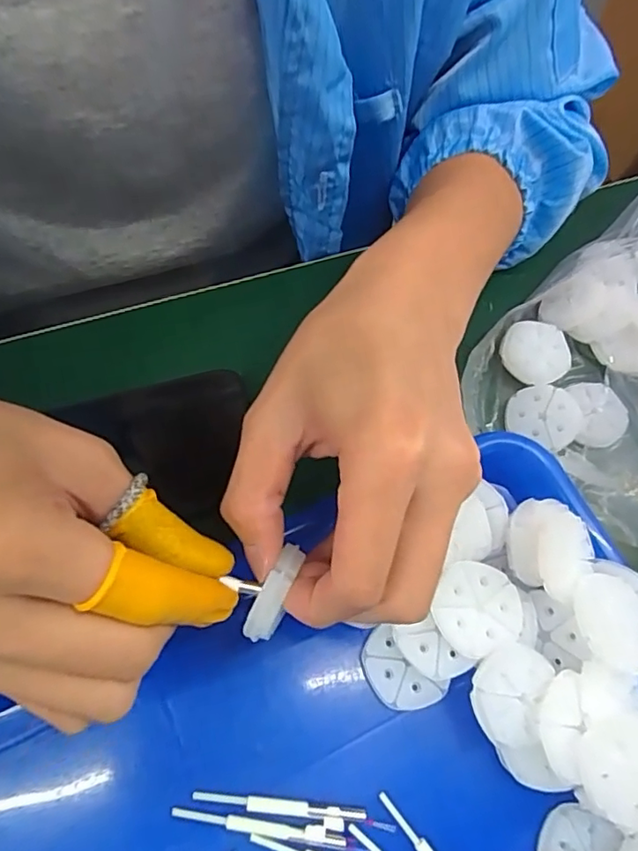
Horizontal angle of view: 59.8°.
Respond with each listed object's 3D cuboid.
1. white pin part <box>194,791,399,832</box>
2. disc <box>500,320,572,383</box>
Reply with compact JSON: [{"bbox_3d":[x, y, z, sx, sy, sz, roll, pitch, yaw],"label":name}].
[{"bbox_3d":[-0.010,0.155,0.223,0.080,0.004,0.008,9,66,-1],"label":"white pin part"},{"bbox_3d":[0.123,-0.041,0.315,0.037,0.010,0.038,2,66,-4],"label":"disc"}]

